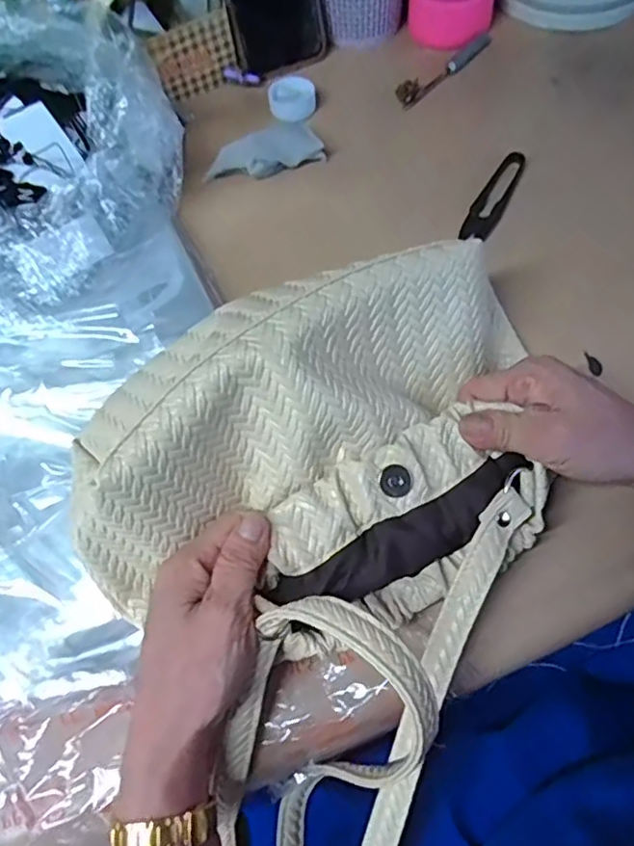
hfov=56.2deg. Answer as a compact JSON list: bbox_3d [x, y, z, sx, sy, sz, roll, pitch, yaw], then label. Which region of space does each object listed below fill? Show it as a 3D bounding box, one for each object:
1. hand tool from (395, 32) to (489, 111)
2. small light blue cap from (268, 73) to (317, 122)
[{"bbox_3d":[0.119,-0.323,0.538,0.120,0.021,0.019,-37,69,-15],"label":"hand tool"},{"bbox_3d":[-0.022,-0.293,0.534,0.041,0.019,0.041,-2,65,4],"label":"small light blue cap"}]

